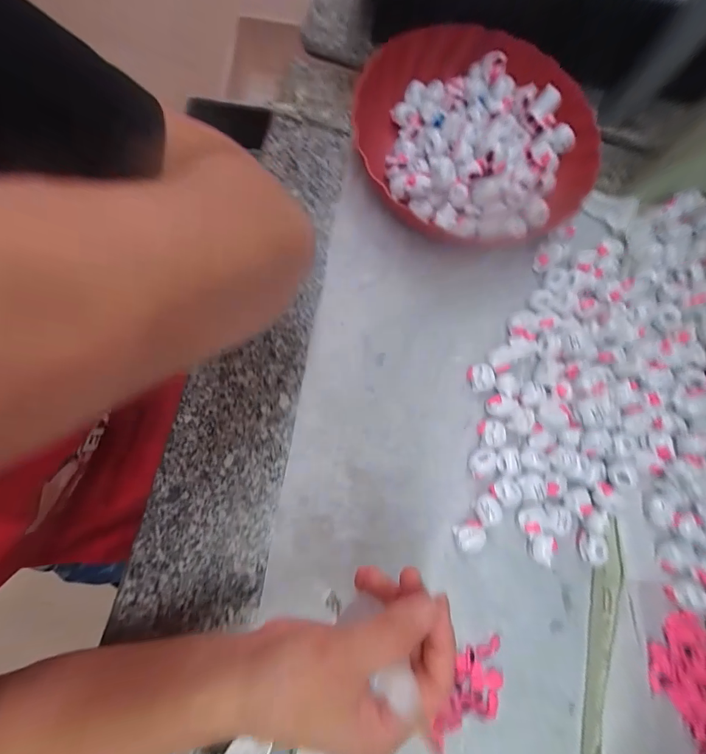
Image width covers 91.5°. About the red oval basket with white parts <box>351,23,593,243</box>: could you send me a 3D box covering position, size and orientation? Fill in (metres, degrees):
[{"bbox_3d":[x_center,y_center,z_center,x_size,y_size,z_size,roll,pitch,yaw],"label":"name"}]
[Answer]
[{"bbox_3d":[0.128,-0.244,0.353,0.251,0.044,0.235,-2,78,-2],"label":"red oval basket with white parts"}]

